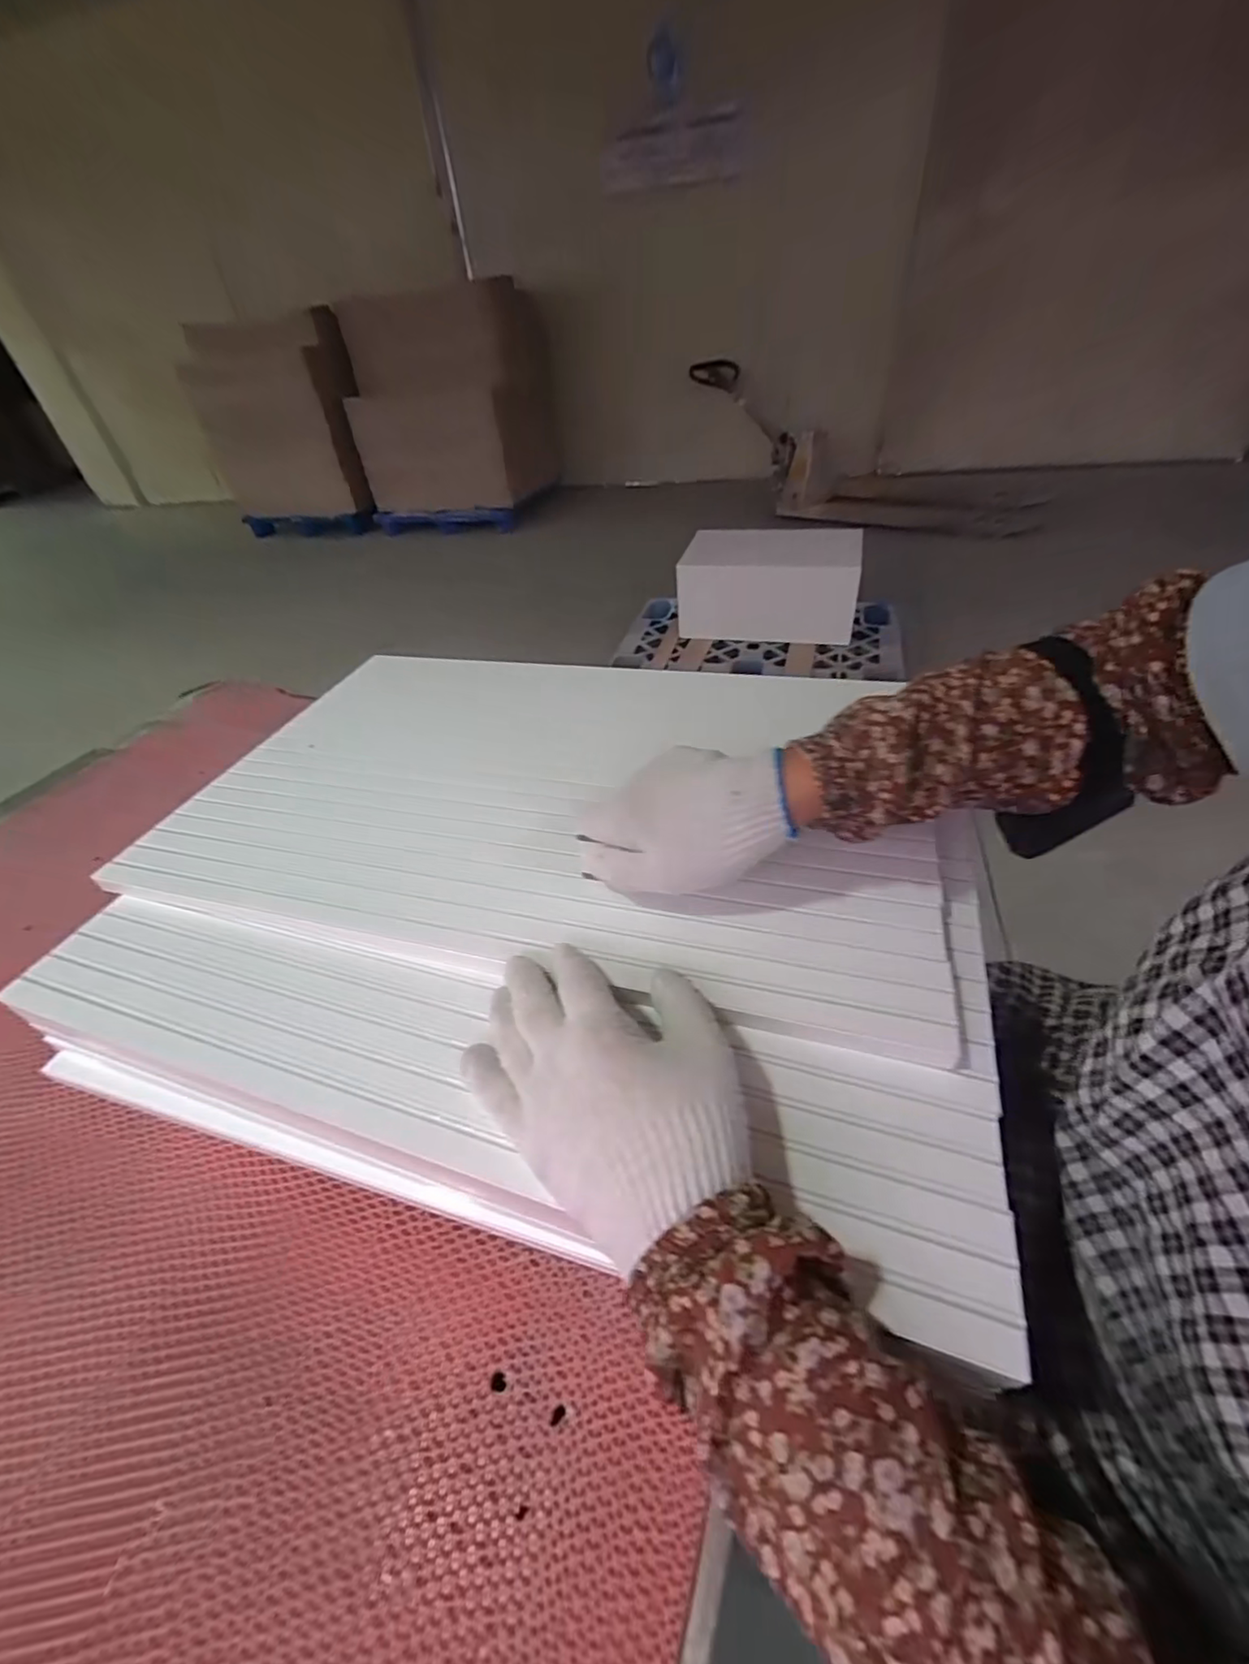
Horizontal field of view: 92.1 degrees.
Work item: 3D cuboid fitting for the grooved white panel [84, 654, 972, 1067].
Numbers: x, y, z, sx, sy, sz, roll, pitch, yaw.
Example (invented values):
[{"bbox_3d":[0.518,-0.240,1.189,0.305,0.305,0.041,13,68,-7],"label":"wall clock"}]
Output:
[{"bbox_3d":[-0.068,-0.046,0.500,0.590,0.012,0.359,8,45,15],"label":"grooved white panel"}]

